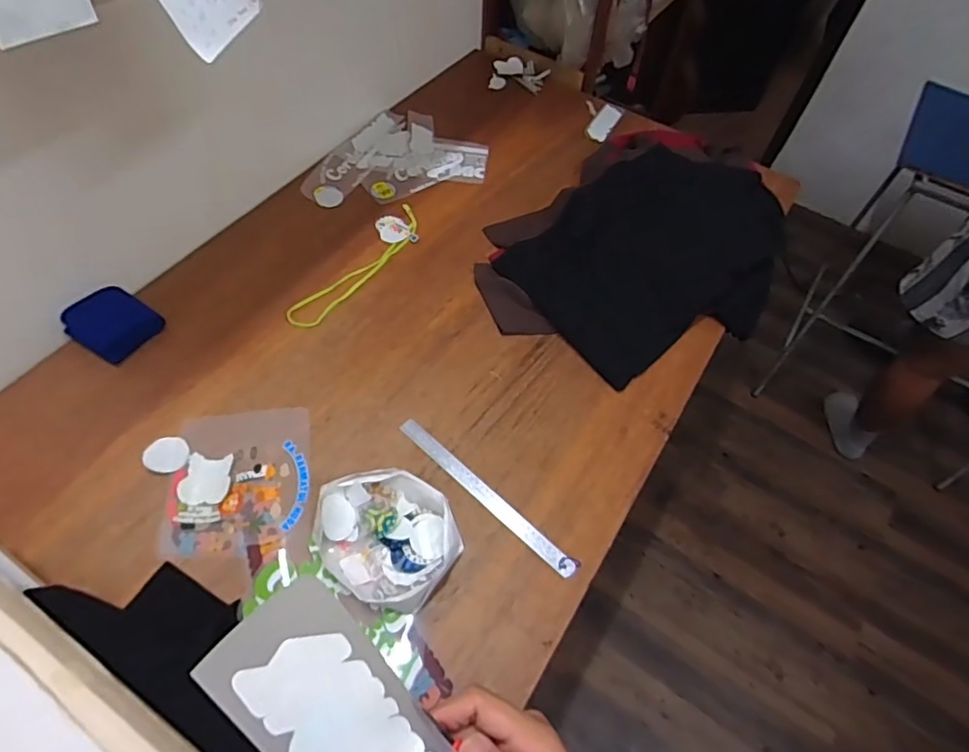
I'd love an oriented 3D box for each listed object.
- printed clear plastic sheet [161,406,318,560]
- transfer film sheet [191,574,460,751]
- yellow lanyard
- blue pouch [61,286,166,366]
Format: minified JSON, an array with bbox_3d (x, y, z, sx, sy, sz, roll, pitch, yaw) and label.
[{"bbox_3d":[-0.351,0.150,0.828,0.196,0.011,0.211,-6,58,-8],"label":"printed clear plastic sheet"},{"bbox_3d":[-0.044,0.183,0.262,0.060,0.034,0.187,-40,90,-25],"label":"transfer film sheet"},{"bbox_3d":[-0.228,-0.213,1.074,0.088,0.006,0.352,27,60,13],"label":"yellow lanyard"},{"bbox_3d":[-0.618,-0.093,0.948,0.111,0.048,0.116,27,59,12],"label":"blue pouch"}]

